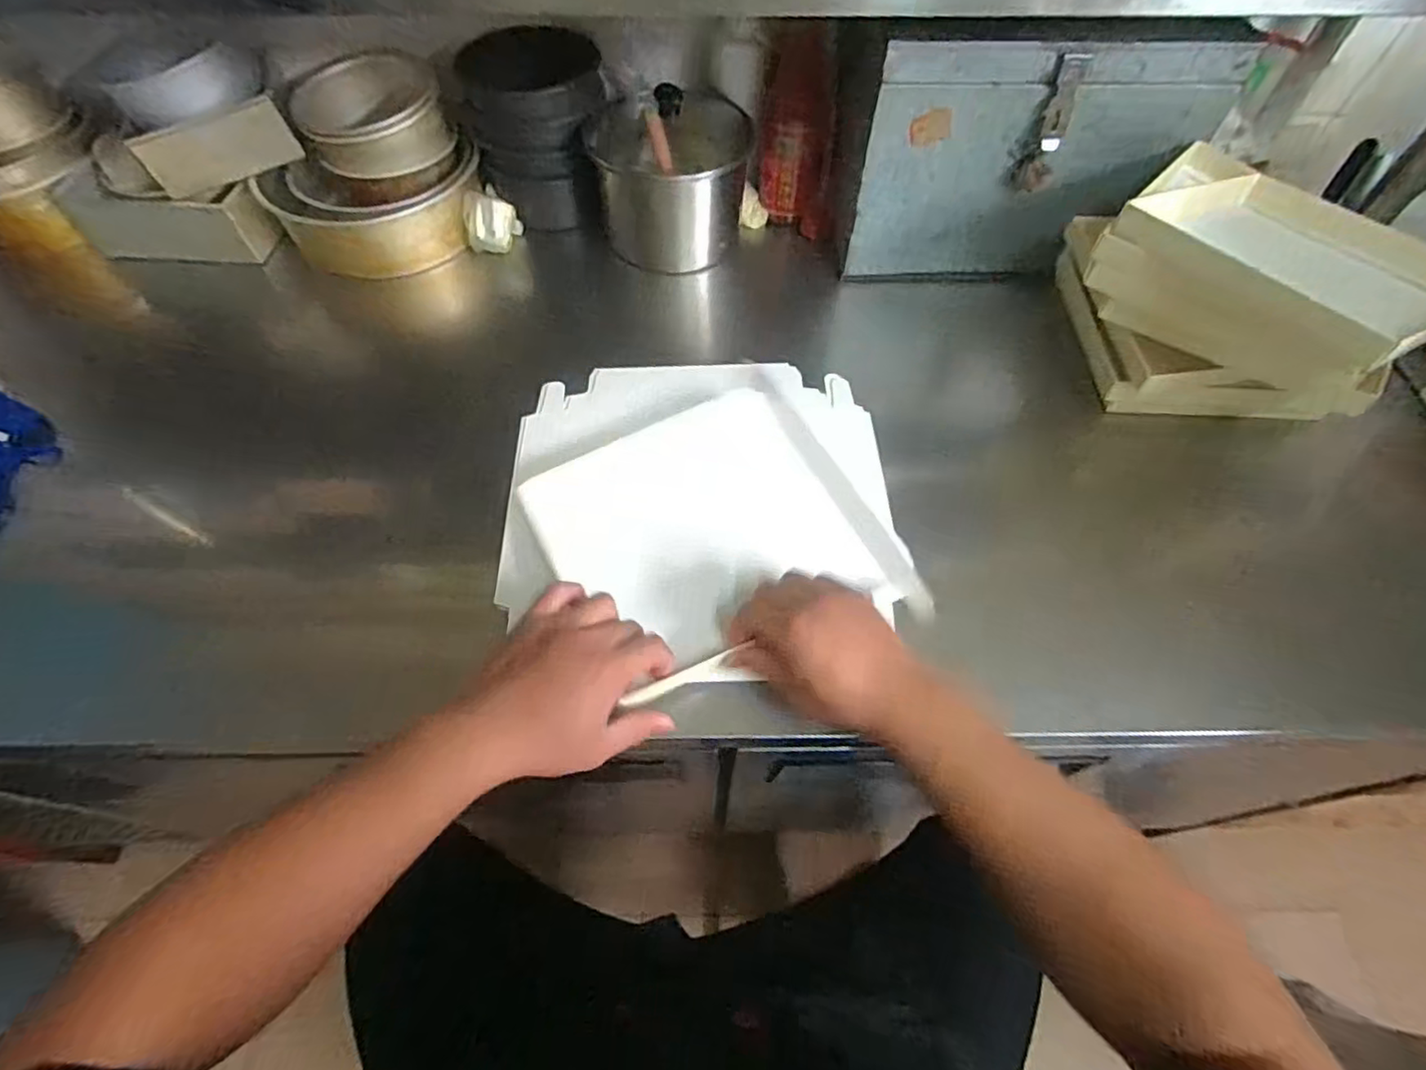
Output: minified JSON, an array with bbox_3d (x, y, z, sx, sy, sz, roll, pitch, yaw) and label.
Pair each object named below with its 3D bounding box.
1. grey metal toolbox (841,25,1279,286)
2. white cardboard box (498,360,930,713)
[{"bbox_3d":[0.322,-0.440,0.712,0.355,0.256,0.179,0,60,-1],"label":"grey metal toolbox"},{"bbox_3d":[-0.009,-0.028,0.579,0.343,0.059,0.334,-4,60,-3],"label":"white cardboard box"}]

